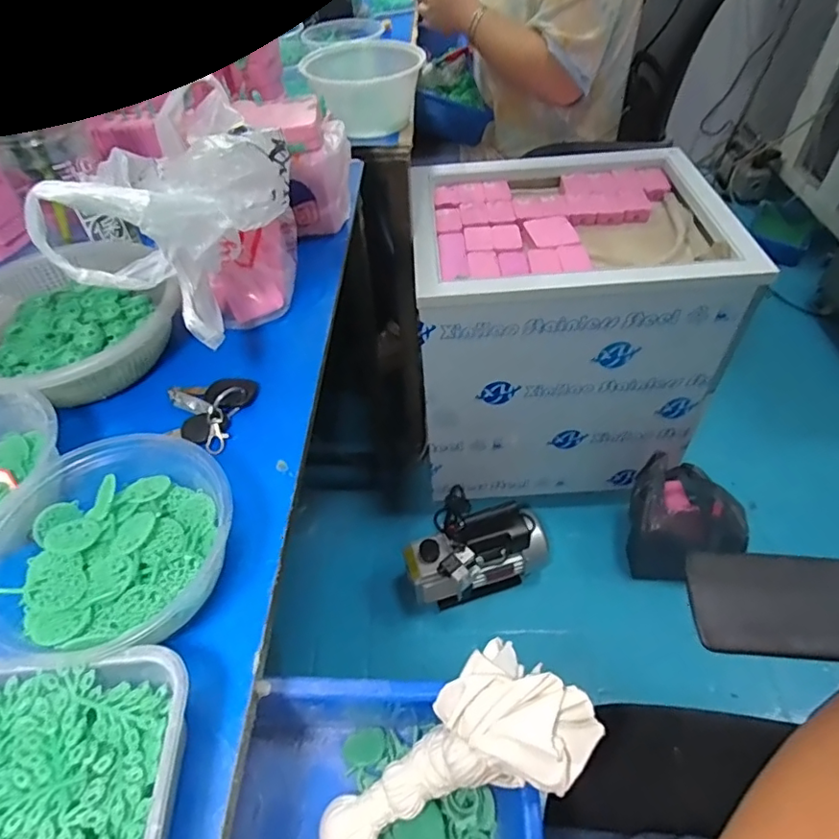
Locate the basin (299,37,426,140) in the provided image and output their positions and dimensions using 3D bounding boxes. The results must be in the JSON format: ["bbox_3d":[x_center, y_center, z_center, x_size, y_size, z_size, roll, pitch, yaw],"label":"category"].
[{"bbox_3d":[-0.073,-0.456,0.753,0.162,0.080,0.136,-9,49,-4],"label":"basin"}]

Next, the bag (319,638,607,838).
[{"bbox_3d":[0.017,0.221,0.363,0.194,0.048,0.094,-32,51,5],"label":"bag"}]

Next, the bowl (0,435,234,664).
[{"bbox_3d":[-0.185,0.080,0.321,0.125,0.061,0.125,-2,49,2],"label":"bowl"}]

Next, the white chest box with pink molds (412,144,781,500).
[{"bbox_3d":[0.246,-0.175,1.072,0.493,0.494,0.427,-6,49,-1],"label":"white chest box with pink molds"}]

